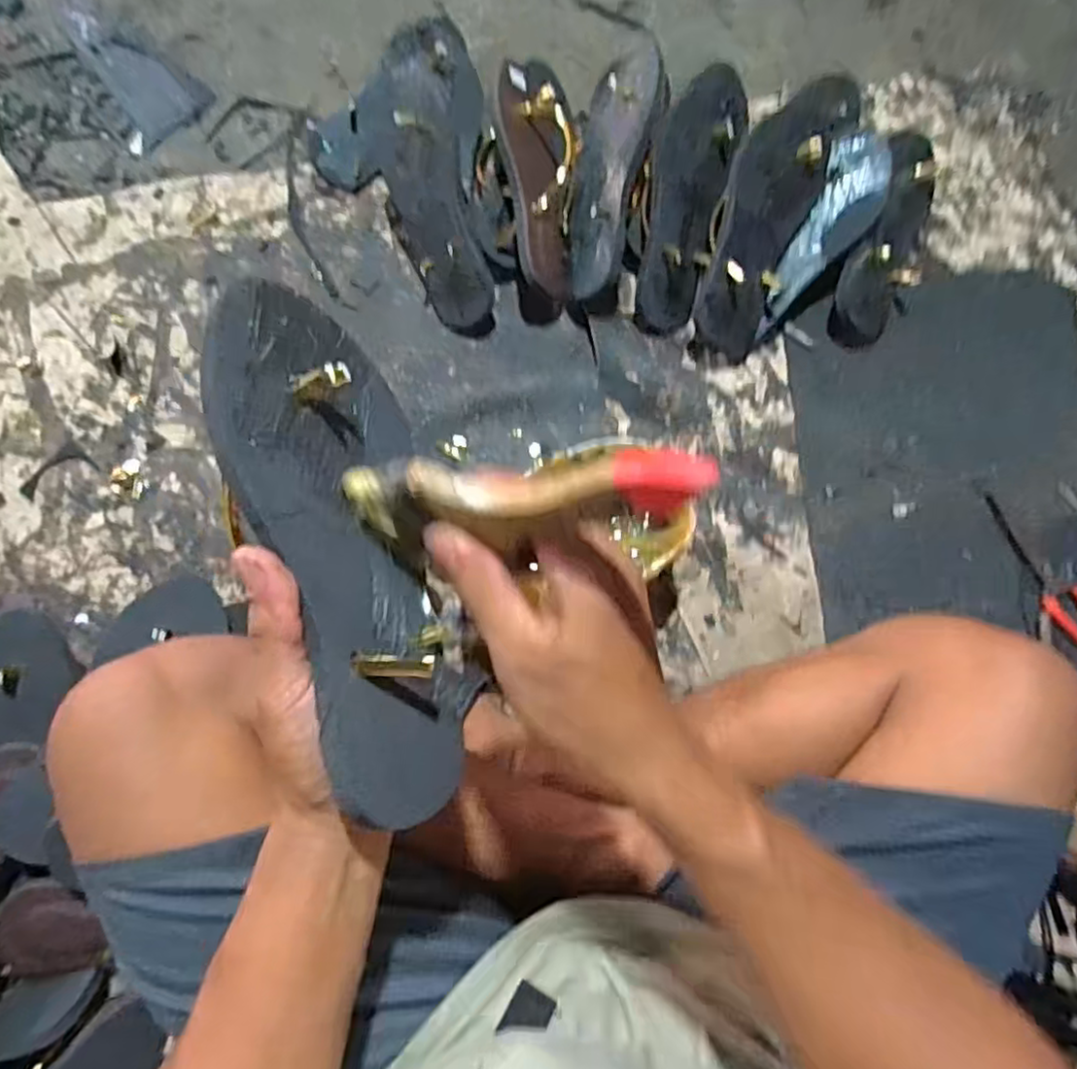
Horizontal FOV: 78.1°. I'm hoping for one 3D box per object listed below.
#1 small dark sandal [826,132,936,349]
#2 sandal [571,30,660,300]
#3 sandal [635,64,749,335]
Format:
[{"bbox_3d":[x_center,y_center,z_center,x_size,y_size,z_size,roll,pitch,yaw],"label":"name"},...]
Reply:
[{"bbox_3d":[0.366,-0.310,0.686,0.076,0.054,0.261,24,77,5],"label":"small dark sandal"},{"bbox_3d":[0.071,-0.365,0.660,0.067,0.060,0.255,10,94,2],"label":"sandal"},{"bbox_3d":[0.146,-0.331,0.655,0.078,0.040,0.257,13,102,3],"label":"sandal"}]

